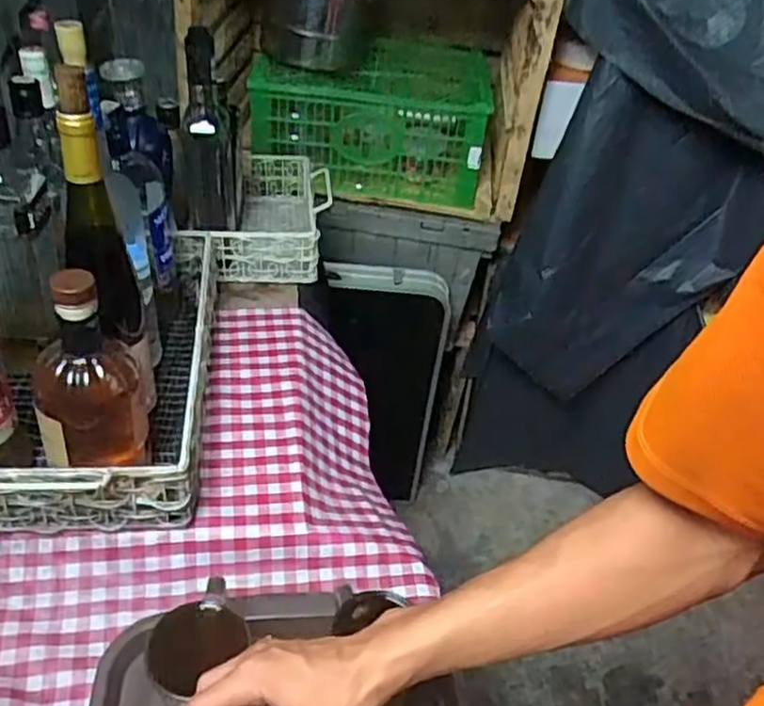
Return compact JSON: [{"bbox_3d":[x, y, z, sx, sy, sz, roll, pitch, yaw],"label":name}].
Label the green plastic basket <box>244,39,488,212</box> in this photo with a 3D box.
[{"bbox_3d":[-0.014,-0.448,1.359,0.426,0.203,0.290,5,38,-2],"label":"green plastic basket"}]

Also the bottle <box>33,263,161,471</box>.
[{"bbox_3d":[-0.260,0.013,0.644,0.101,0.198,0.093,-10,41,-19],"label":"bottle"}]

